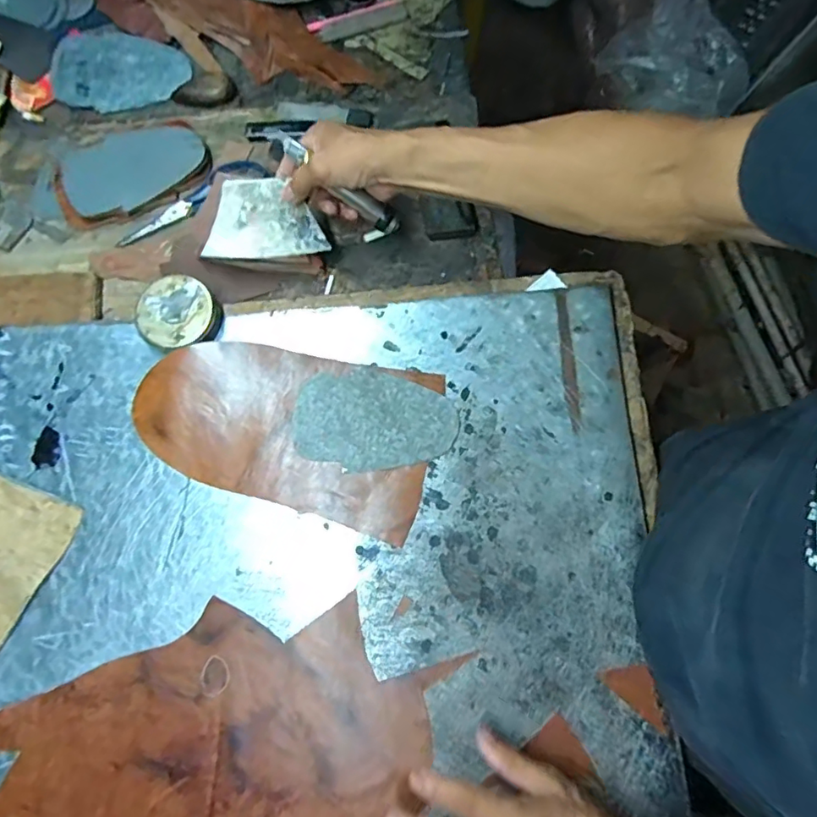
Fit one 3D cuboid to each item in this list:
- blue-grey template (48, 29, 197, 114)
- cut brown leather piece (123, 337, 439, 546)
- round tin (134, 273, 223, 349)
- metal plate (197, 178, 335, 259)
[{"bbox_3d":[-0.361,-0.419,0.667,0.167,0.004,0.112,16,80,4],"label":"blue-grey template"},{"bbox_3d":[-0.116,0.016,0.504,0.272,0.015,0.152,13,78,4],"label":"cut brown leather piece"},{"bbox_3d":[-0.227,-0.092,0.532,0.074,0.032,0.073,0,75,-1],"label":"round tin"},{"bbox_3d":[-0.145,-0.189,0.533,0.115,0.004,0.075,-9,106,-10],"label":"metal plate"}]

